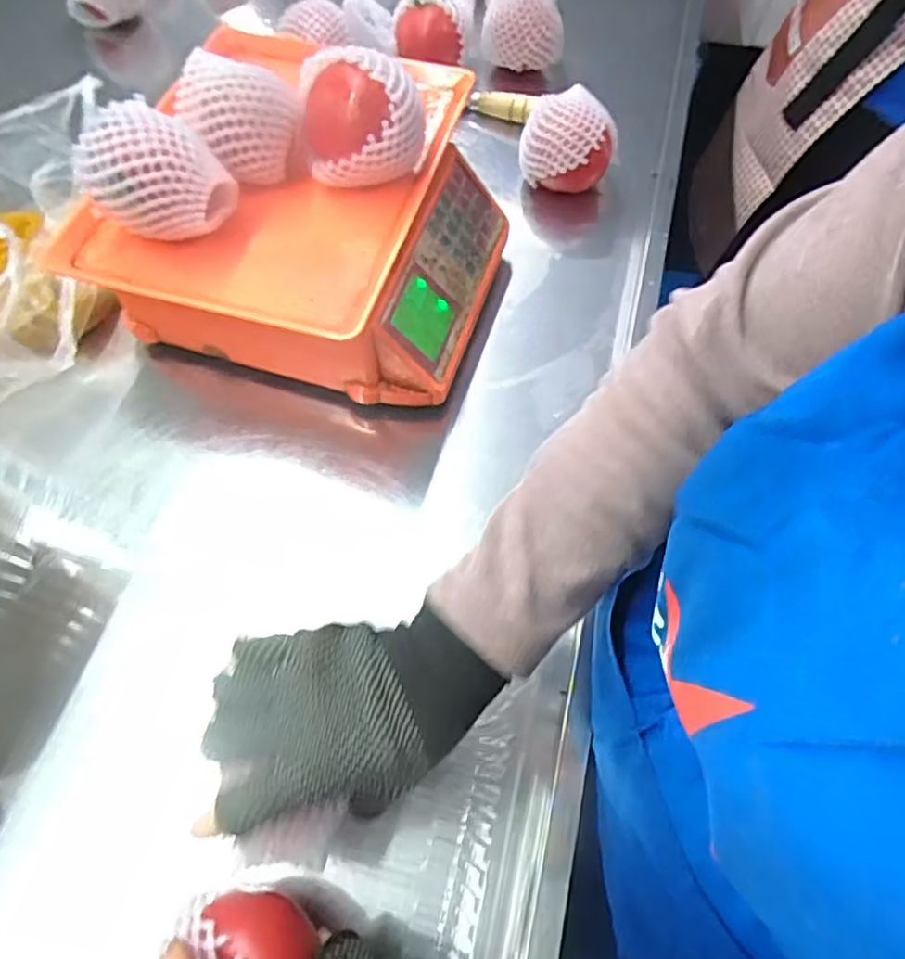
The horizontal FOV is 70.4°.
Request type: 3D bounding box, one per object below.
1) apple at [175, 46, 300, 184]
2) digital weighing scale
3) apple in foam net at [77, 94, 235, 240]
[{"bbox_3d":[-0.152,-0.250,0.463,0.084,0.074,0.068,-21,67,-10],"label":"apple"},{"bbox_3d":[-0.122,-0.204,0.531,0.277,0.142,0.302,17,66,7],"label":"digital weighing scale"},{"bbox_3d":[-0.197,-0.198,0.432,0.087,0.075,0.075,-30,69,-14],"label":"apple in foam net"}]

